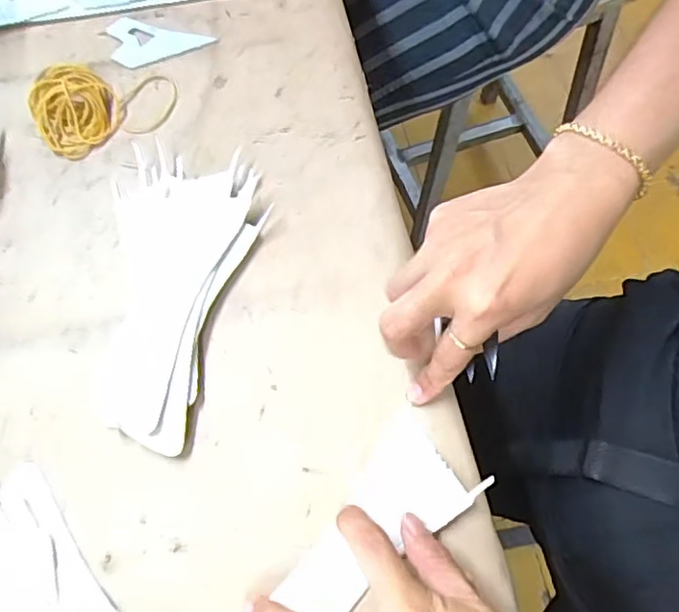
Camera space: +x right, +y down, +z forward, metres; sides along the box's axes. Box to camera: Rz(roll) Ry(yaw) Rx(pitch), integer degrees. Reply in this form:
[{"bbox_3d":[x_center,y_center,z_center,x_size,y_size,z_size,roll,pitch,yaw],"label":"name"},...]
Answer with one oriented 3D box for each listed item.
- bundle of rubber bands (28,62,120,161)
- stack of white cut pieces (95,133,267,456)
[{"bbox_3d":[-0.193,-0.144,0.435,0.058,0.020,0.071,-35,71,-13],"label":"bundle of rubber bands"},{"bbox_3d":[-0.098,-0.013,0.375,0.092,0.015,0.197,-4,67,-1],"label":"stack of white cut pieces"}]

